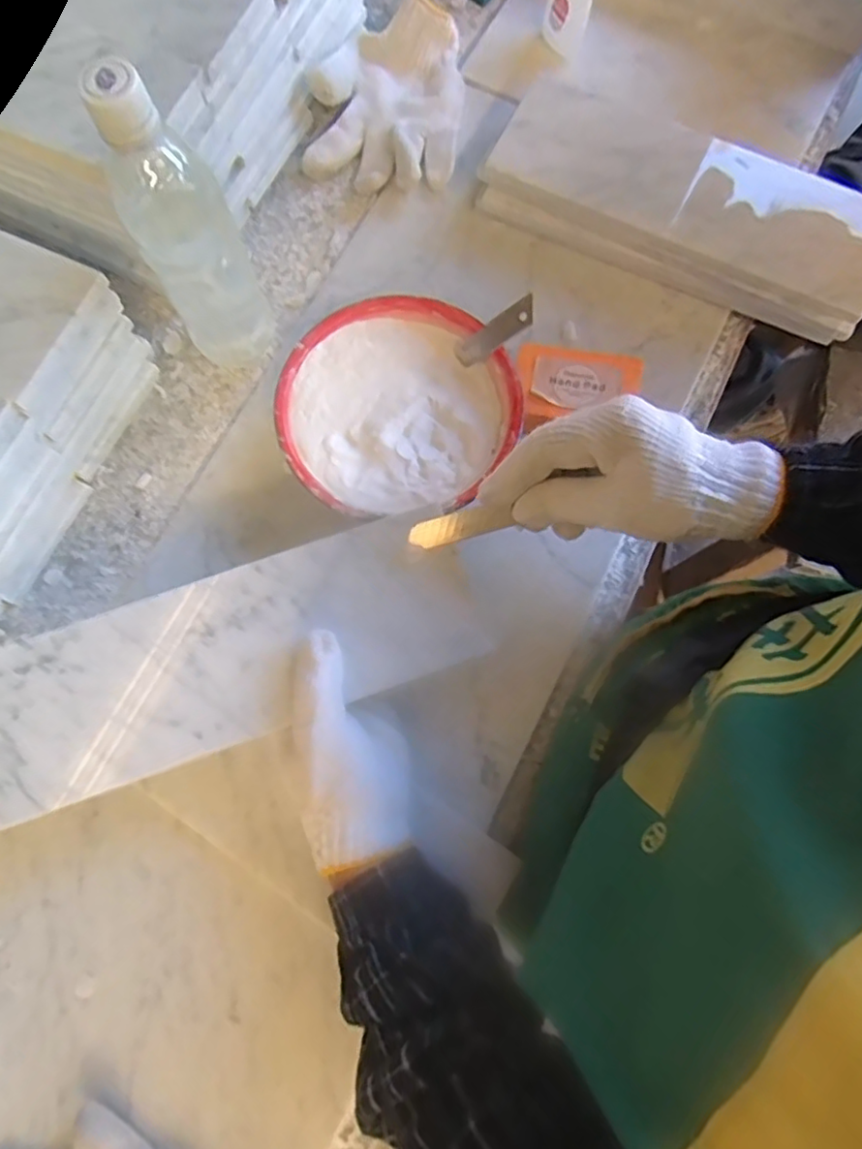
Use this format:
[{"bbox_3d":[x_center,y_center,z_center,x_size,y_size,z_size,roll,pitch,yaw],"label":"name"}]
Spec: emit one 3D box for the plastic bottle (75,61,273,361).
[{"bbox_3d":[-0.152,-0.210,0.392,0.062,0.210,0.055,-24,79,-5],"label":"plastic bottle"}]

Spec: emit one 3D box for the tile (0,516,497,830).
[{"bbox_3d":[-0.117,0.048,0.365,0.294,0.009,0.100,-18,79,-7],"label":"tile"}]

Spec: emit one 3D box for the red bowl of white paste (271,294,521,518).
[{"bbox_3d":[-0.024,-0.114,0.441,0.156,0.050,0.162,0,78,0],"label":"red bowl of white paste"}]

